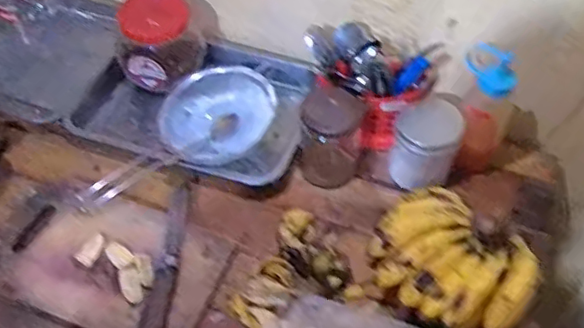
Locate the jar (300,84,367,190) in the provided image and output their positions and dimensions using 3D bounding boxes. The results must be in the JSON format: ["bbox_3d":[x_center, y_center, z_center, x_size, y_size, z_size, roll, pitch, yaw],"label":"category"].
[{"bbox_3d":[0.054,-0.032,0.813,0.081,0.143,0.073,6,54,2],"label":"jar"}]

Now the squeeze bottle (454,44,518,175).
[{"bbox_3d":[0.254,-0.073,0.778,0.064,0.178,0.054,-3,33,-5],"label":"squeeze bottle"}]

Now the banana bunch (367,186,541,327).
[{"bbox_3d":[0.186,0.119,0.705,0.143,0.072,0.193,-33,61,-23],"label":"banana bunch"}]

